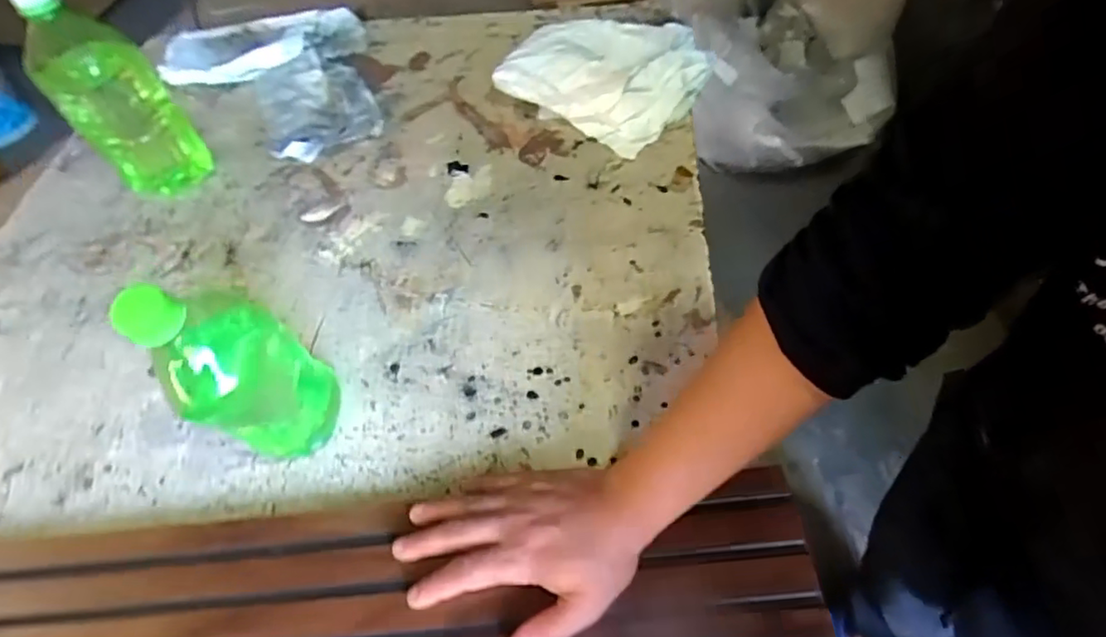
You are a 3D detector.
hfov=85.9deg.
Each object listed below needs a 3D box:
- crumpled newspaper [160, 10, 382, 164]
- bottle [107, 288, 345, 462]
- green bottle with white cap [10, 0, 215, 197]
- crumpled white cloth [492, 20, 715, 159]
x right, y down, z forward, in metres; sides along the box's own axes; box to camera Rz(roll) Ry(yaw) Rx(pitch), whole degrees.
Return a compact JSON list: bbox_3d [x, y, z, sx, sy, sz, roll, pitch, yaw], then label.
[{"bbox_3d":[-0.373,-0.308,0.776,0.263,0.027,0.316,-16,54,-6],"label":"crumpled newspaper"},{"bbox_3d":[-0.209,0.038,0.408,0.081,0.200,0.062,-38,59,-20],"label":"bottle"},{"bbox_3d":[-0.455,-0.230,0.613,0.096,0.216,0.080,-38,59,-20],"label":"green bottle with white cap"},{"bbox_3d":[0.056,-0.303,0.703,0.226,0.069,0.186,25,60,22],"label":"crumpled white cloth"}]

